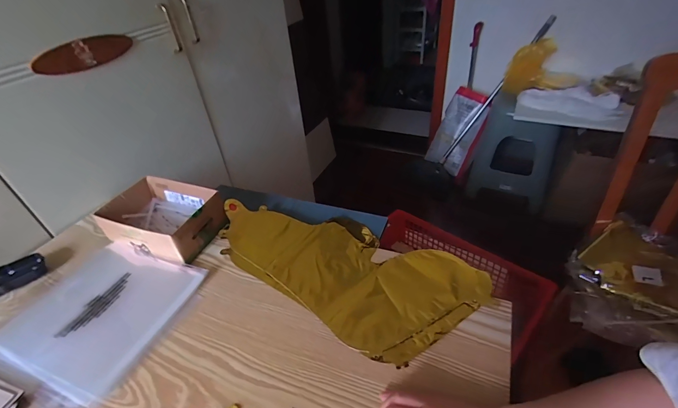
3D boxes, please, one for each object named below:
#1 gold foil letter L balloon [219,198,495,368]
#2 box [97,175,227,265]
[{"bbox_3d":[-0.009,0.084,0.530,0.428,0.015,0.199,21,45,30],"label":"gold foil letter L balloon"},{"bbox_3d":[-0.313,0.027,0.595,0.193,0.070,0.128,11,41,21],"label":"box"}]

